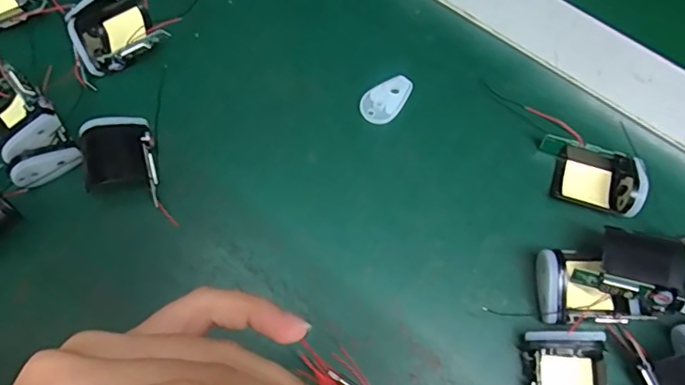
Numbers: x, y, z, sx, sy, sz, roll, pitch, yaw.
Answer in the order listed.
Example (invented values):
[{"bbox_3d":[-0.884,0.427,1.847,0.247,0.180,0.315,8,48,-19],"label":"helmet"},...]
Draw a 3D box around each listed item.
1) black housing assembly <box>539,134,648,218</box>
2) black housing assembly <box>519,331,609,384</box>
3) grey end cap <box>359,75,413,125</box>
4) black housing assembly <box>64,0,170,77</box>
[{"bbox_3d":[0.134,-0.012,0.283,0.052,0.020,0.033,21,71,8],"label":"black housing assembly"},{"bbox_3d":[0.107,0.091,0.249,0.038,0.014,0.047,-1,70,0],"label":"black housing assembly"},{"bbox_3d":[0.027,-0.056,0.312,0.035,0.004,0.021,-37,74,-12],"label":"grey end cap"},{"bbox_3d":[-0.137,-0.097,0.316,0.048,0.024,0.053,-29,72,-9],"label":"black housing assembly"}]

